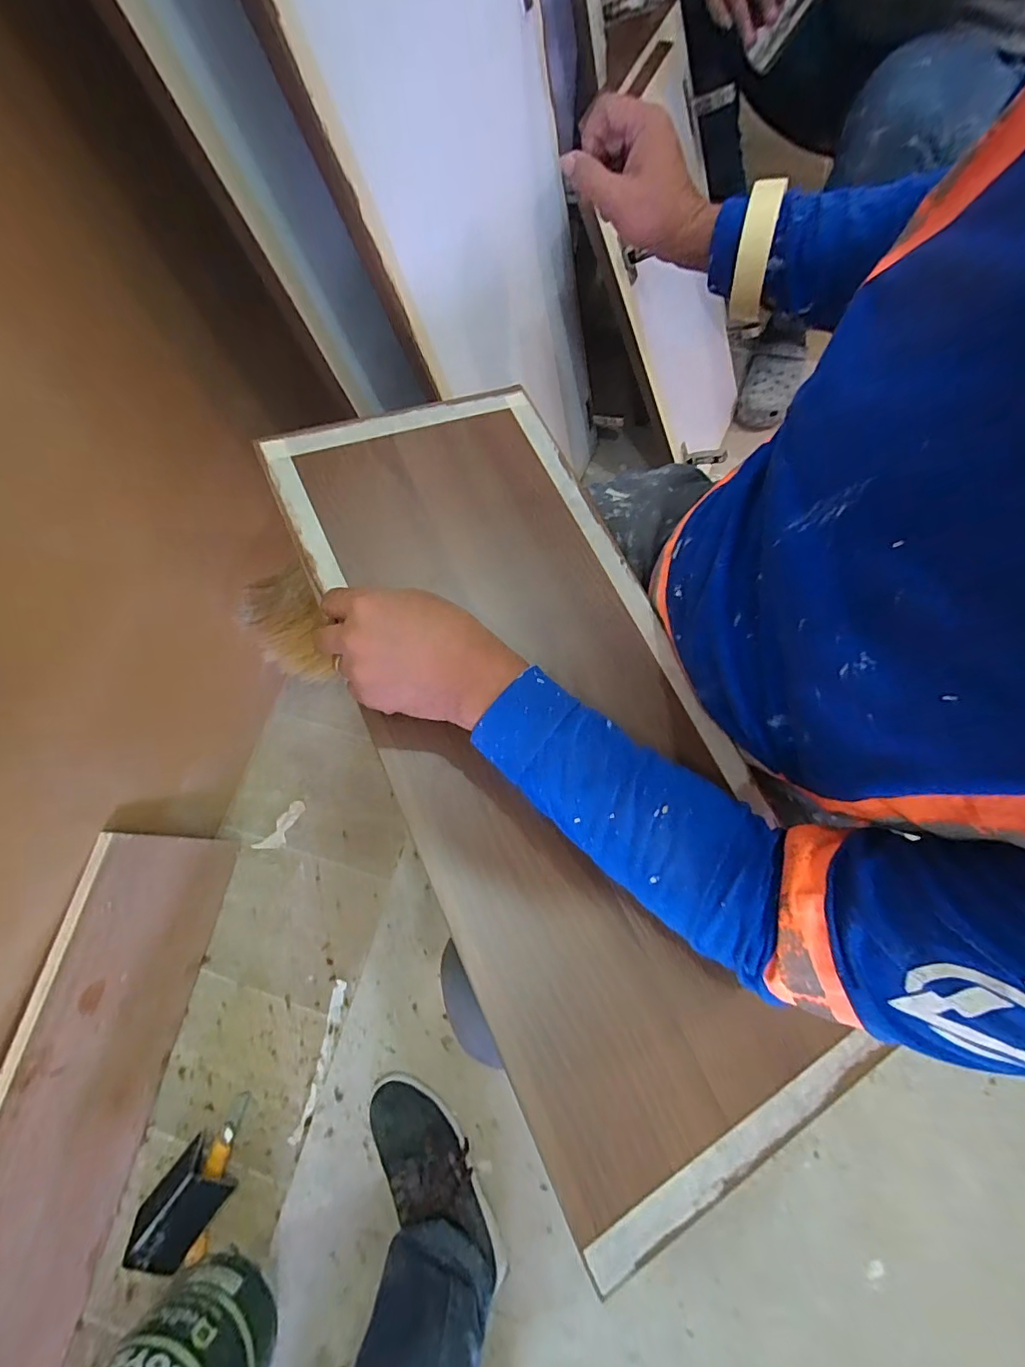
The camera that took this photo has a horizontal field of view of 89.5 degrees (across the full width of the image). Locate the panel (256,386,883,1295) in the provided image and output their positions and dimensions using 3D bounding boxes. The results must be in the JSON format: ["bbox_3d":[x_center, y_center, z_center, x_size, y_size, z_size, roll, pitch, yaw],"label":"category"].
[{"bbox_3d":[0.029,0.024,0.408,0.259,0.017,0.625,-21,75,-17],"label":"panel"}]

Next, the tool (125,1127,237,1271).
[{"bbox_3d":[-0.434,0.680,0.668,0.089,0.061,0.118,37,77,12],"label":"tool"}]

